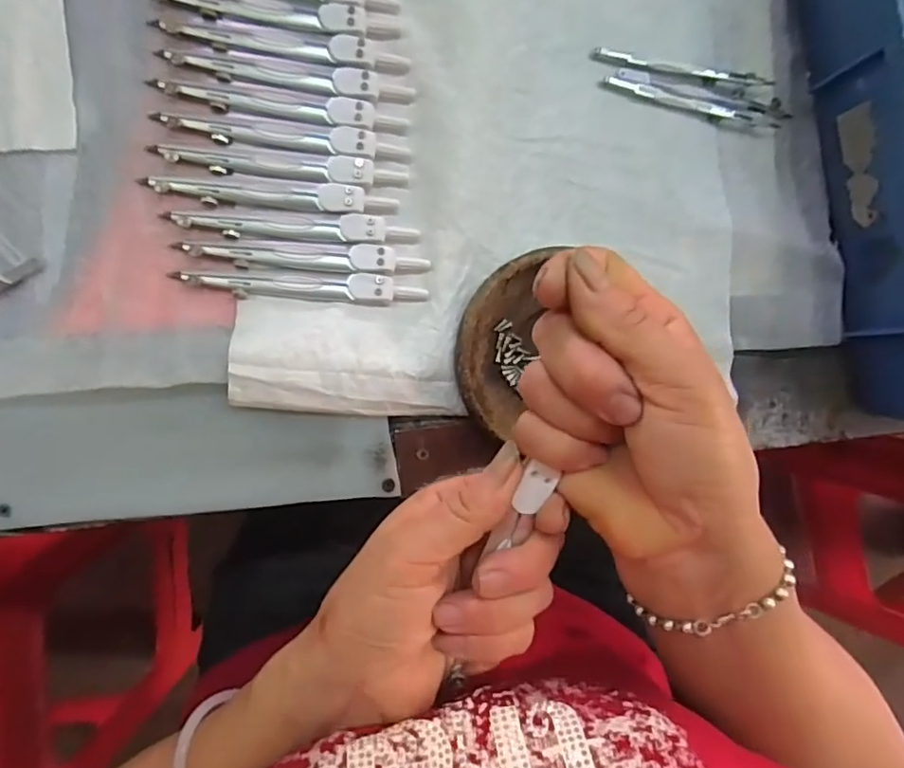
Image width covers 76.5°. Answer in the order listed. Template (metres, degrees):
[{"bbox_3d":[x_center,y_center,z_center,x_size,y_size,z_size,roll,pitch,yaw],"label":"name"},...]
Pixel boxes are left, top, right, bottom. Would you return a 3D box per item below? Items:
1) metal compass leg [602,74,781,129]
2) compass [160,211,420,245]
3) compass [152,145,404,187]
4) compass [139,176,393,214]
[{"bbox_3d":[0.143,-0.164,0.335,0.110,0.007,0.008,11,91,-10],"label":"metal compass leg"},{"bbox_3d":[-0.082,-0.082,0.300,0.126,0.005,0.014,0,93,-9],"label":"compass"},{"bbox_3d":[-0.088,-0.114,0.299,0.127,0.006,0.014,3,92,-9],"label":"compass"},{"bbox_3d":[-0.092,-0.099,0.298,0.126,0.006,0.014,1,93,-9],"label":"compass"}]

